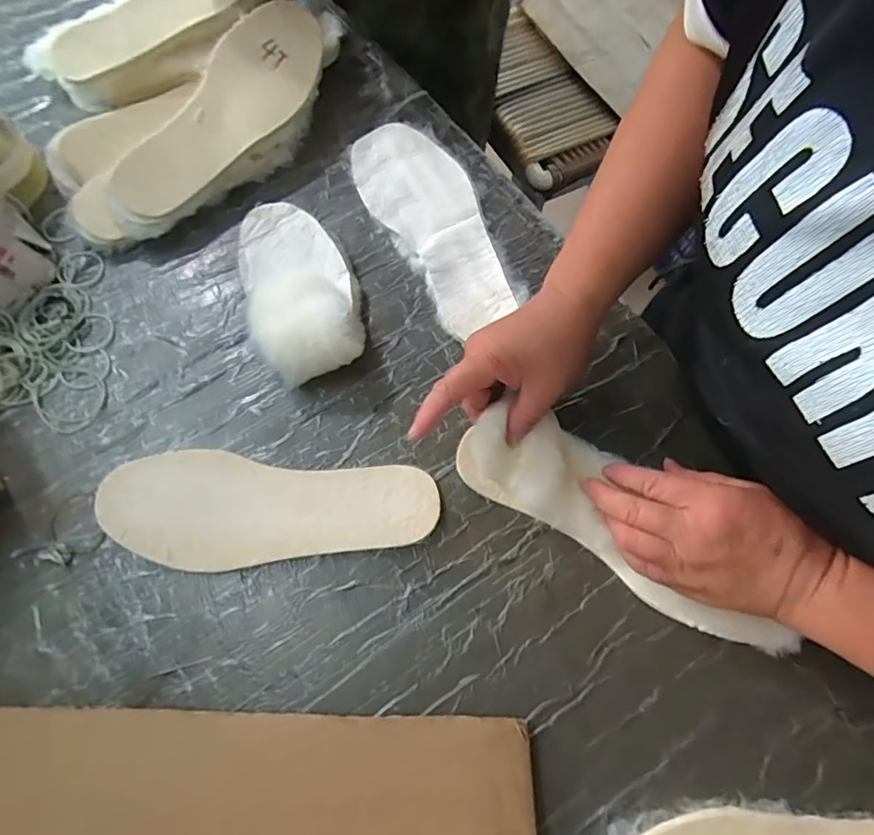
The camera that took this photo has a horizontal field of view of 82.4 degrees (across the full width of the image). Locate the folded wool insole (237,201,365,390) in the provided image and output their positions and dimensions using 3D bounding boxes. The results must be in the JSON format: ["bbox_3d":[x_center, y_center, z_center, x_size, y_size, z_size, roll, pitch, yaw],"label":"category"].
[{"bbox_3d":[-0.122,-0.122,0.437,0.097,0.049,0.187,-18,70,-6],"label":"folded wool insole"}]

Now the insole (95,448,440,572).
[{"bbox_3d":[-0.129,0.072,0.386,0.251,0.009,0.086,1,69,1],"label":"insole"}]

